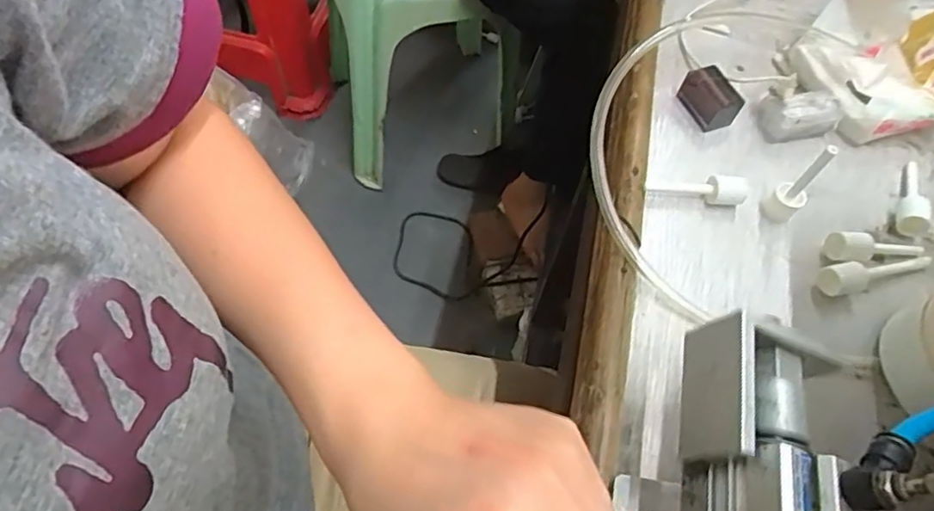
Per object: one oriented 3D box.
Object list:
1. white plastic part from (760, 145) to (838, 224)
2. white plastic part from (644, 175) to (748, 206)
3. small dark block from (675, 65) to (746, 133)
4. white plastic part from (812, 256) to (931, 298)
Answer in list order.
[{"bbox_3d":[0.201,-0.042,0.377,0.015,0.062,0.019,-39,70,-22],"label":"white plastic part"},{"bbox_3d":[0.146,-0.041,0.398,0.063,0.016,0.014,1,60,-3],"label":"white plastic part"},{"bbox_3d":[0.170,-0.110,0.438,0.025,0.025,0.040,-20,64,-14],"label":"small dark block"},{"bbox_3d":[0.249,0.010,0.376,0.077,0.015,0.017,-11,62,-9],"label":"white plastic part"}]

